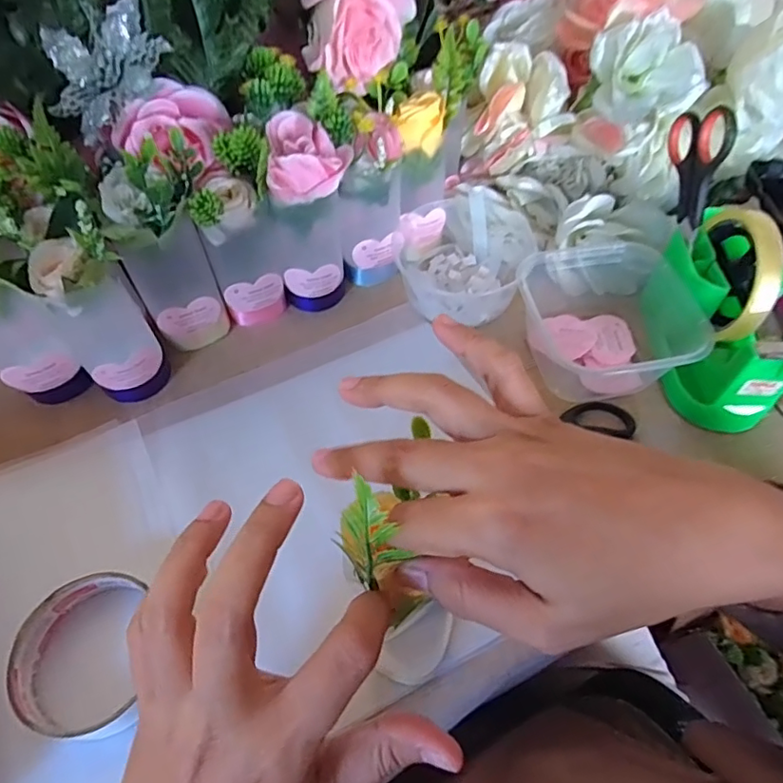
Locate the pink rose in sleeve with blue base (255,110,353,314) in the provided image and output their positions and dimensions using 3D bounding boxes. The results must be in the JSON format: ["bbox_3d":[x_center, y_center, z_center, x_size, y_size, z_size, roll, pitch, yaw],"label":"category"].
[{"bbox_3d":[-0.066,-0.130,0.421,0.061,0.139,0.057,0,55,0],"label":"pink rose in sleeve with blue base"}]

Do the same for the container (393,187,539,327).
[{"bbox_3d":[0.061,-0.115,0.463,0.112,0.050,0.116,0,55,0],"label":"container"}]

